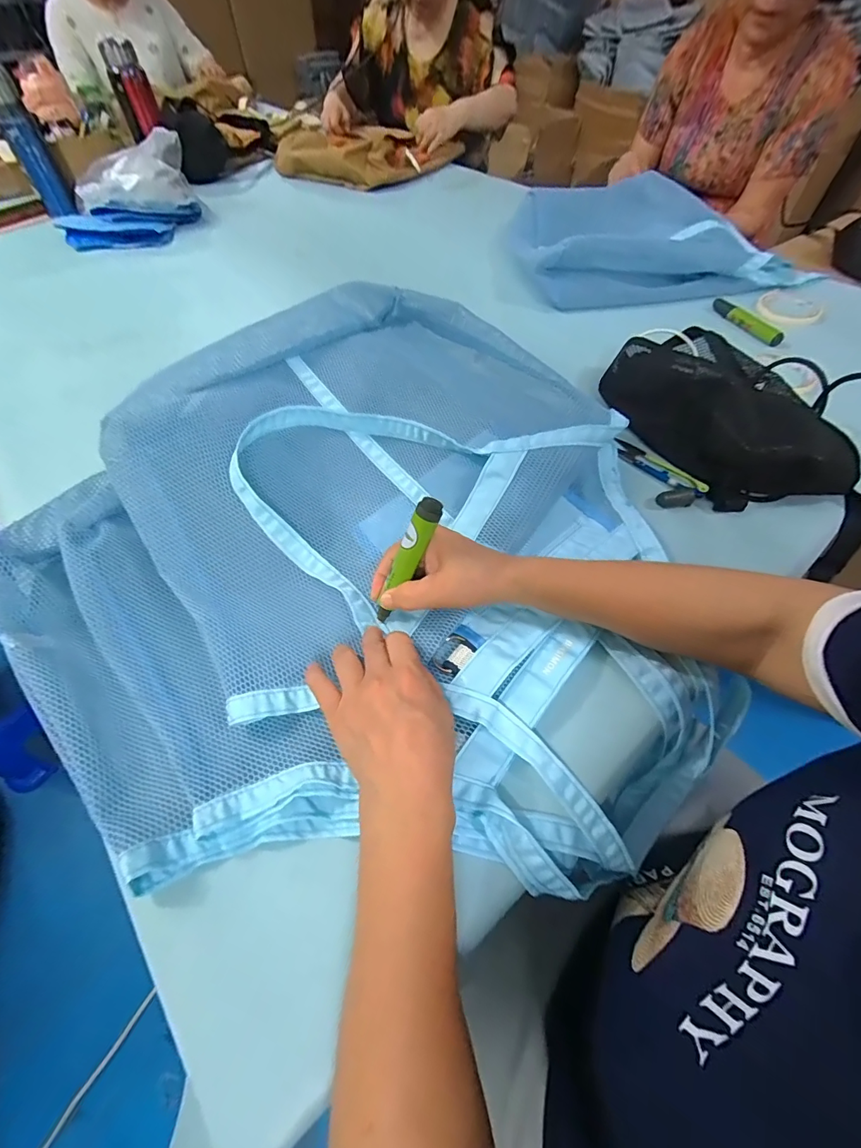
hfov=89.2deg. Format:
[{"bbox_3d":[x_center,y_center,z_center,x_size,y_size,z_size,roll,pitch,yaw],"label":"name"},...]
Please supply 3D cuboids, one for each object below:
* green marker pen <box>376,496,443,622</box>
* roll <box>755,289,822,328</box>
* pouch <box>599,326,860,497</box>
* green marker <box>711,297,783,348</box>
[{"bbox_3d":[-0.019,-0.007,0.331,0.017,0.109,0.013,41,32,25],"label":"green marker pen"},{"bbox_3d":[0.551,-0.408,0.670,0.086,0.012,0.095,23,60,16],"label":"roll"},{"bbox_3d":[0.315,-0.178,0.487,0.144,0.066,0.272,-26,59,-16],"label":"pouch"},{"bbox_3d":[0.468,-0.380,0.650,0.026,0.021,0.131,-21,58,-12],"label":"green marker"}]

